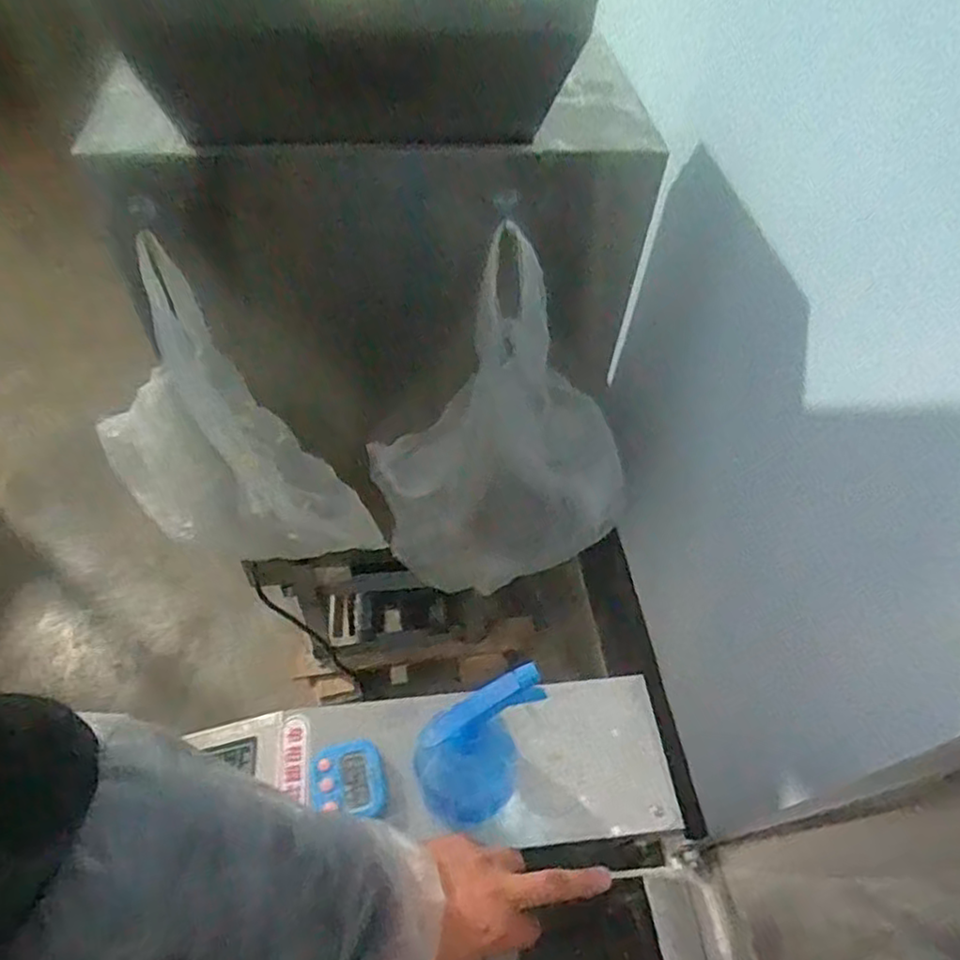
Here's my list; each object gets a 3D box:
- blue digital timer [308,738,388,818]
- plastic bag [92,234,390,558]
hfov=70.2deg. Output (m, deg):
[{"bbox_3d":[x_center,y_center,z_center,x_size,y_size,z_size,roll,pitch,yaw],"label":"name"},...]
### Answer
[{"bbox_3d":[-0.115,0.264,0.600,0.061,0.020,0.061,-10,53,-11],"label":"blue digital timer"},{"bbox_3d":[-0.335,-0.059,0.870,0.406,0.434,0.128,26,55,16],"label":"plastic bag"}]

